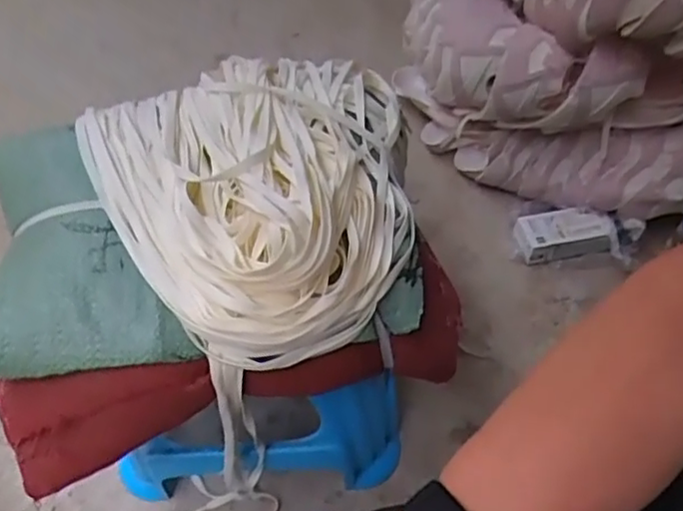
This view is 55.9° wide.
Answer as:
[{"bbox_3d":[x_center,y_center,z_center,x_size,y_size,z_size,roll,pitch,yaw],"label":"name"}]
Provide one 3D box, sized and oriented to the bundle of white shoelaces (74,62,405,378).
[{"bbox_3d":[-0.046,-0.063,0.513,0.276,0.073,0.271,0,55,-1],"label":"bundle of white shoelaces"}]

